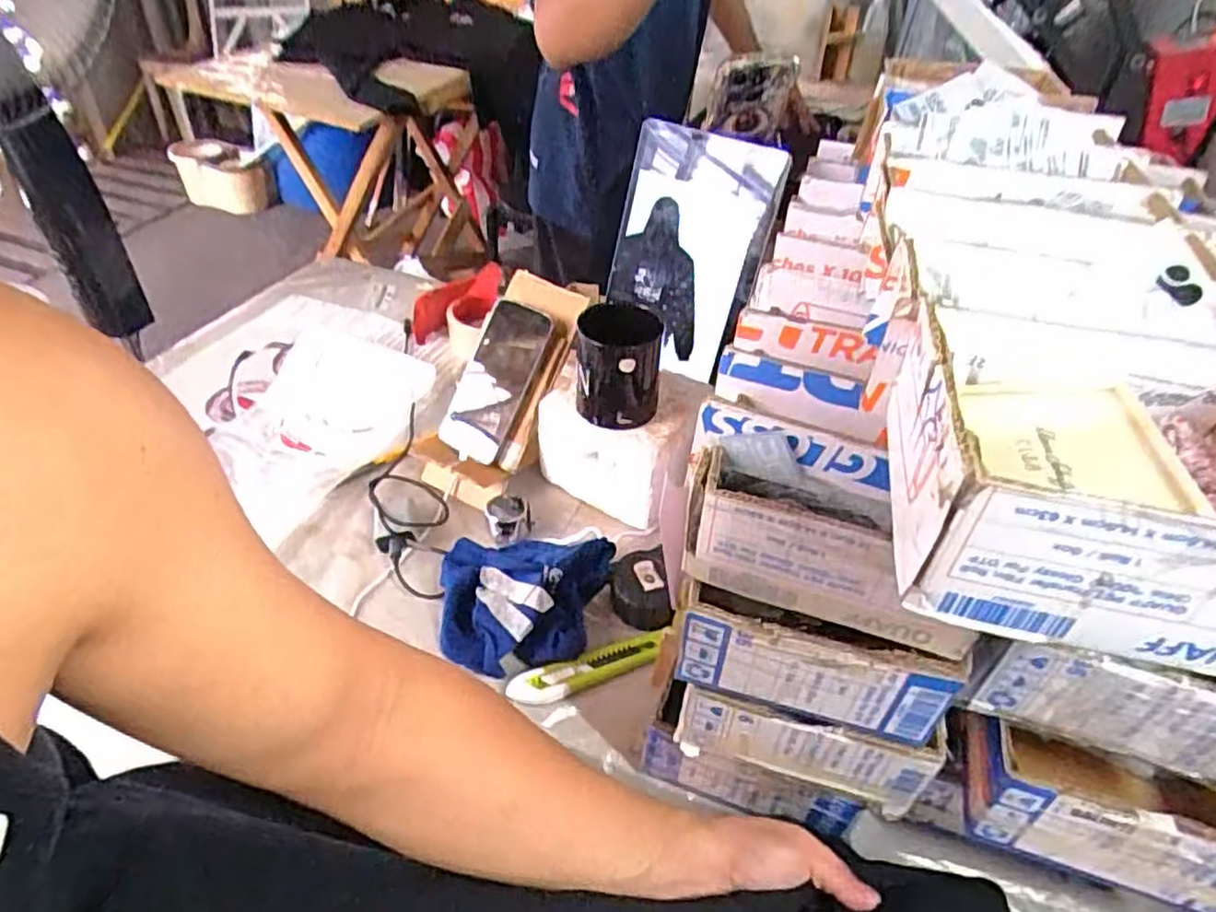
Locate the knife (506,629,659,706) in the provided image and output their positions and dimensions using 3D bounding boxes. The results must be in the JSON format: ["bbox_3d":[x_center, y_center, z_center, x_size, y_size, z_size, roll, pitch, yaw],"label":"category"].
[{"bbox_3d":[-0.014,0.181,0.618,0.136,0.019,0.029,-16,45,-21],"label":"knife"}]

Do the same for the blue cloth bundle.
[{"bbox_3d":[-0.074,0.122,0.648,0.156,0.049,0.140,-1,42,-6],"label":"blue cloth bundle"}]

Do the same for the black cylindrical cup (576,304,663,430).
[{"bbox_3d":[0.010,-0.084,0.696,0.074,0.111,0.076,2,42,-2],"label":"black cylindrical cup"}]

